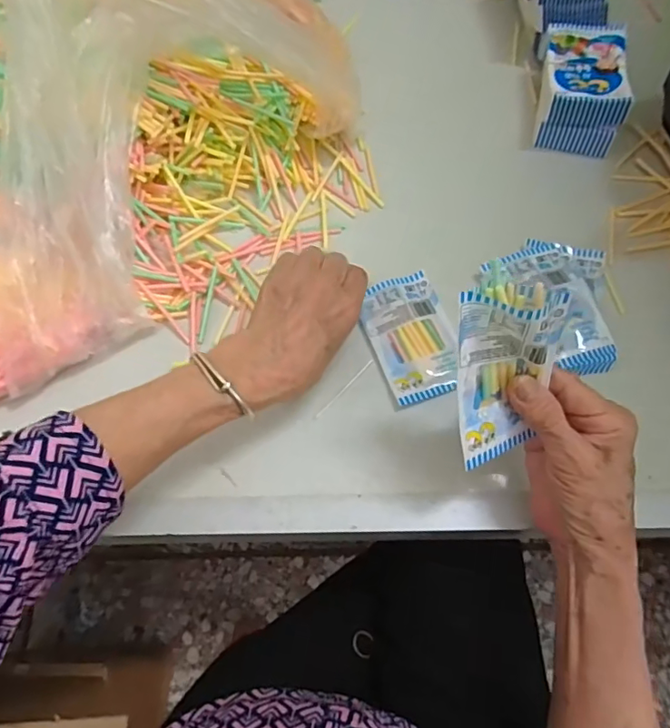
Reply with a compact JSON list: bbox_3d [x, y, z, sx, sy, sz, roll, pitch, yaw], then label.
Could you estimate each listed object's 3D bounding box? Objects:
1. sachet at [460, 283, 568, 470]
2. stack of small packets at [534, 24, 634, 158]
[{"bbox_3d":[0.091,0.007,0.289,0.053,0.101,0.026,5,27,4],"label":"sachet"},{"bbox_3d":[0.229,-0.261,0.489,0.071,0.050,0.116,12,67,7],"label":"stack of small packets"}]

